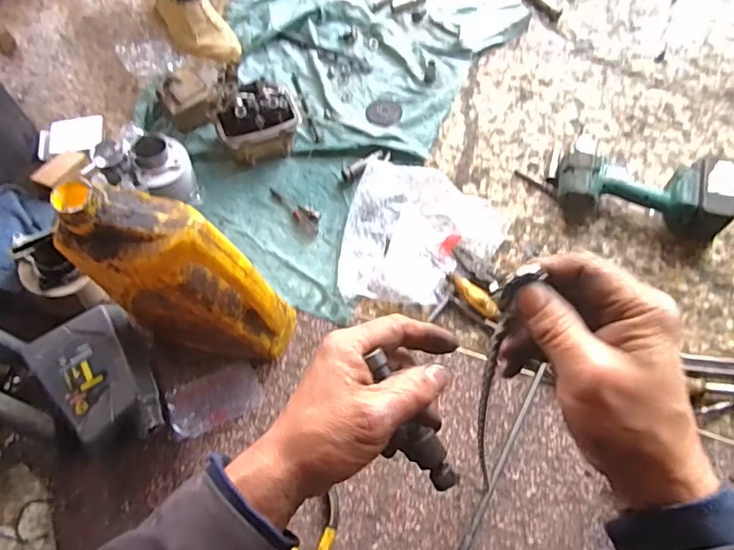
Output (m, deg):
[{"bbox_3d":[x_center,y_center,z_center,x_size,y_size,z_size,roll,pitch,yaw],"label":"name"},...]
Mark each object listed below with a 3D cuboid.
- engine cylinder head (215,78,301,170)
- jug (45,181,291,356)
[{"bbox_3d":[-0.180,-0.254,0.894,0.131,0.088,0.095,-25,67,-10],"label":"engine cylinder head"},{"bbox_3d":[-0.218,0.014,0.657,0.209,0.302,0.094,19,68,11],"label":"jug"}]

